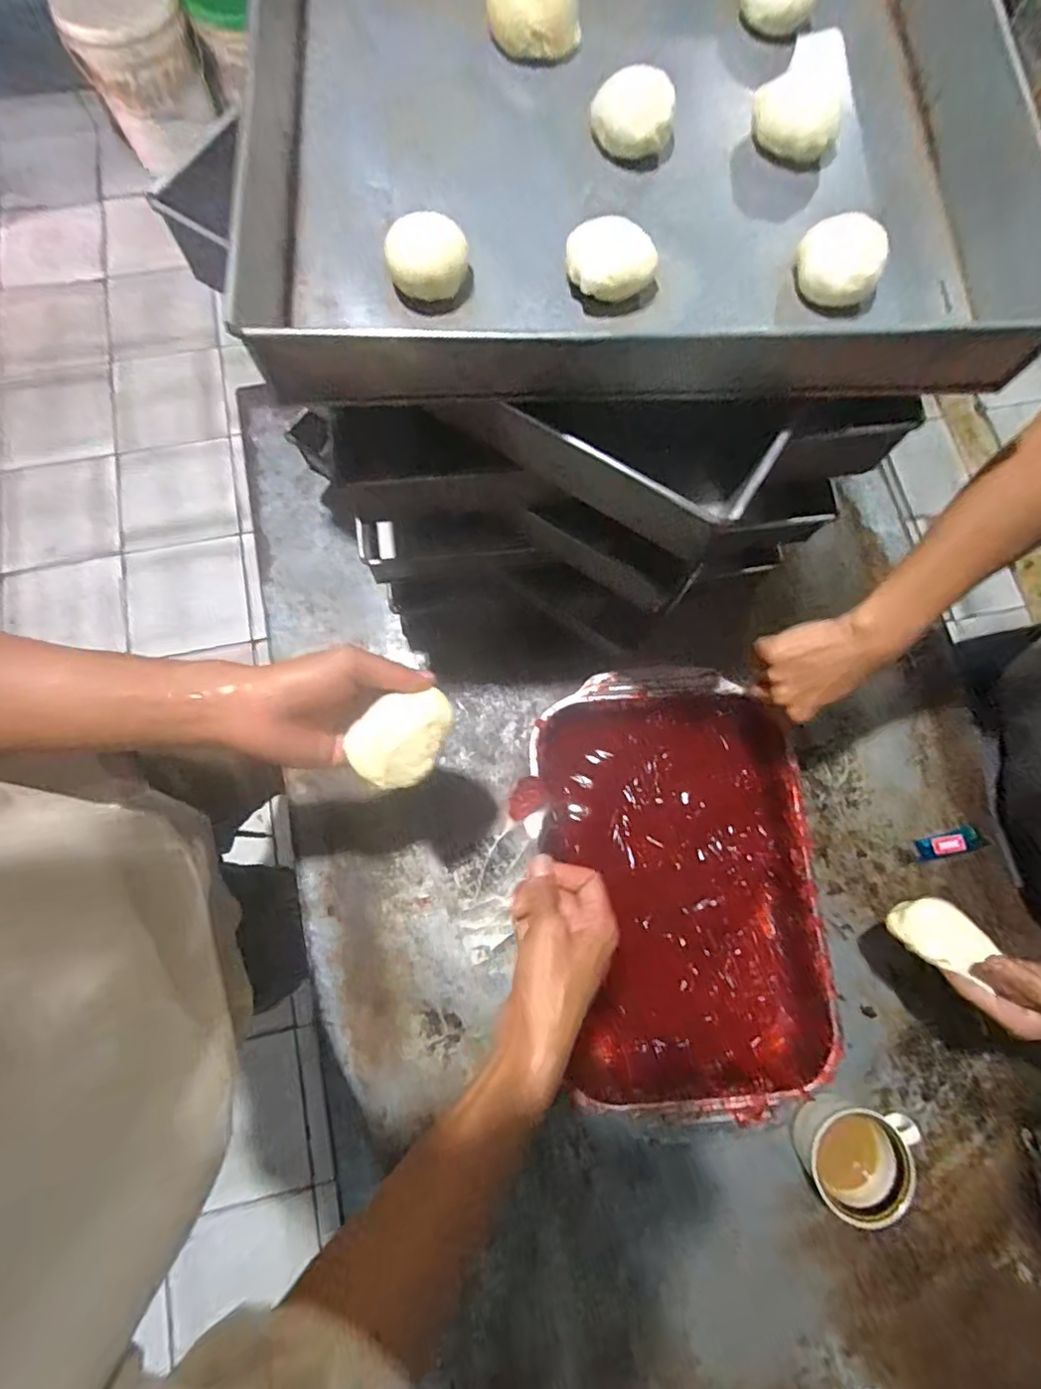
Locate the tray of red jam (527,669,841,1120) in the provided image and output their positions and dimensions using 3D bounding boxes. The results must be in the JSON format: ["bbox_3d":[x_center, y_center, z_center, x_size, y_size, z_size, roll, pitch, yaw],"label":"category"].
[{"bbox_3d":[0.155,0.186,0.604,0.275,0.075,0.414,-6,77,-3],"label":"tray of red jam"}]

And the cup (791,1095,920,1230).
[{"bbox_3d":[0.320,0.436,0.555,0.069,0.069,0.108,41,79,8],"label":"cup"}]

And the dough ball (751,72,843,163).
[{"bbox_3d":[0.188,-0.394,0.393,0.052,0.031,0.046,9,76,0],"label":"dough ball"}]

